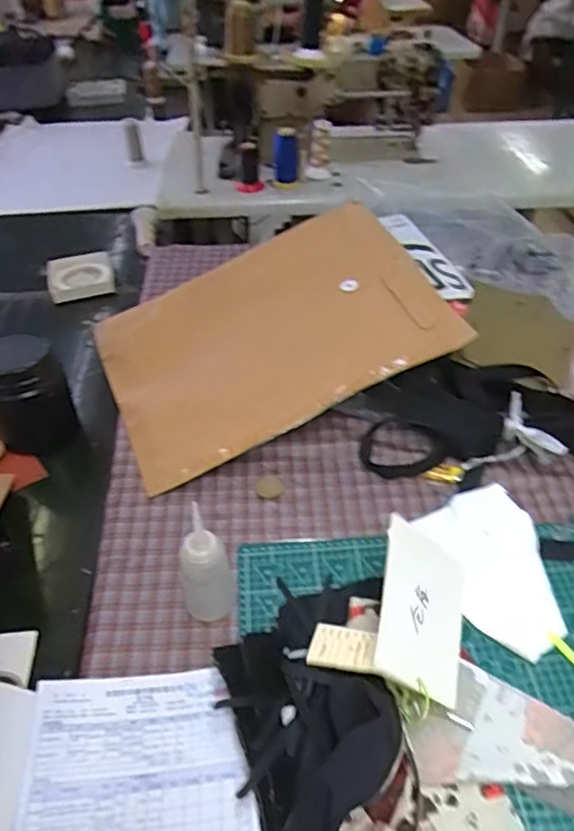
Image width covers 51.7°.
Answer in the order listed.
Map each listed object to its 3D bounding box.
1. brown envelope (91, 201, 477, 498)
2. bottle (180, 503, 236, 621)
[{"bbox_3d":[-0.032,-0.127,0.884,0.488,0.042,0.344,-27,60,-4],"label":"brown envelope"},{"bbox_3d":[-0.087,0.159,0.615,0.054,0.140,0.058,-18,45,-16],"label":"bottle"}]

